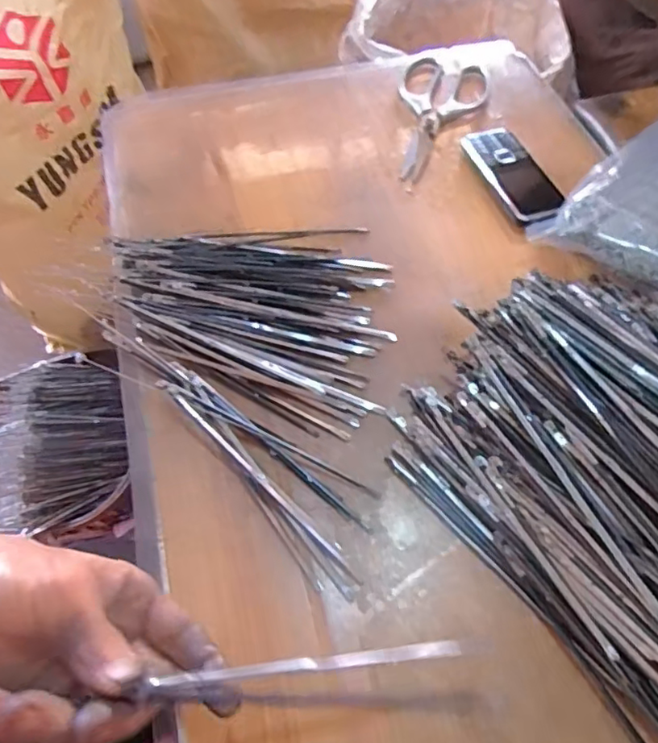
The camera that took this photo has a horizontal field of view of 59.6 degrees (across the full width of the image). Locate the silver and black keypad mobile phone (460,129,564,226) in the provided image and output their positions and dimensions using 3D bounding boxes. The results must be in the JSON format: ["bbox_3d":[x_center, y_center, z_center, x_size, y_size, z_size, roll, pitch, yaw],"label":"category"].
[{"bbox_3d":[0.170,-0.185,0.528,0.049,0.016,0.133,-22,58,1],"label":"silver and black keypad mobile phone"}]

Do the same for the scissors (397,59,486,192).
[{"bbox_3d":[0.109,-0.257,0.585,0.088,0.012,0.203,10,59,8],"label":"scissors"}]

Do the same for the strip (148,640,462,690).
[{"bbox_3d":[-0.008,0.133,0.260,0.137,0.005,0.007,-2,58,-10],"label":"strip"}]

